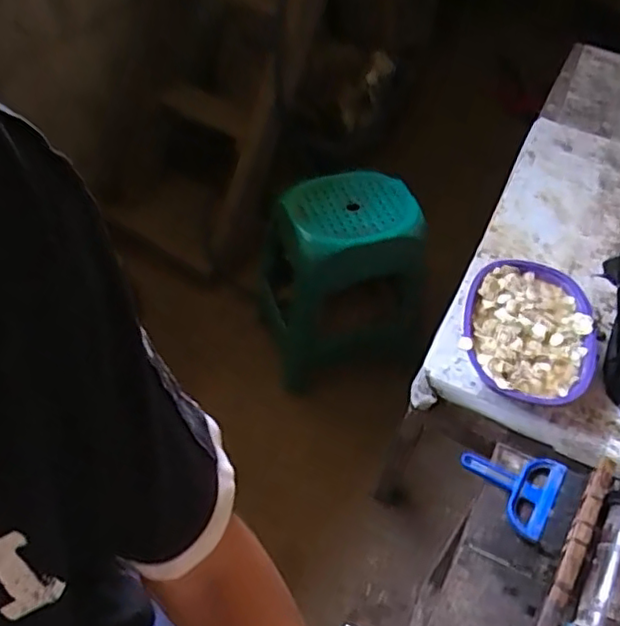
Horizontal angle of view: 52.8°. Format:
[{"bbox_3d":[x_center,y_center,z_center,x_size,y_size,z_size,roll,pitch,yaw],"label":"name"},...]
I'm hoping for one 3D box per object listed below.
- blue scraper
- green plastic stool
[{"bbox_3d":[0.295,0.249,0.934,0.140,0.028,0.131,28,55,19],"label":"blue scraper"},{"bbox_3d":[0.082,-0.098,1.625,0.355,0.526,0.351,-11,52,-11],"label":"green plastic stool"}]

